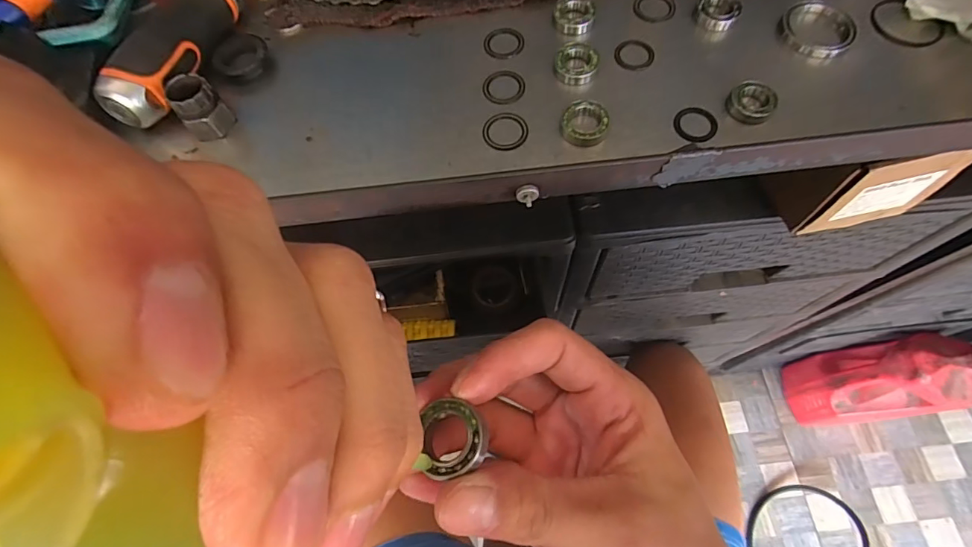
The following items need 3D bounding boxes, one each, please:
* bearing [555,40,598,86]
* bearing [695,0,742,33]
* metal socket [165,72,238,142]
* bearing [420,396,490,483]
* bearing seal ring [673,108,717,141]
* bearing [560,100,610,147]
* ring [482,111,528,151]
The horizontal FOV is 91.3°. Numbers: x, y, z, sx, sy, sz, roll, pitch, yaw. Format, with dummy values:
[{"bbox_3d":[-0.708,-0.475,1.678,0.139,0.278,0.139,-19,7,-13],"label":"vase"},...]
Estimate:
[{"bbox_3d":[0.054,-0.127,0.284,0.024,0.010,0.022,-5,67,0],"label":"bearing"},{"bbox_3d":[0.144,-0.163,0.296,0.025,0.012,0.025,-1,67,2],"label":"bearing"},{"bbox_3d":[-0.163,-0.094,0.274,0.024,0.033,0.025,-1,67,2],"label":"metal socket"},{"bbox_3d":[-0.010,0.053,0.154,0.020,0.006,0.021,-19,63,14],"label":"bearing"},{"bbox_3d":[0.117,-0.084,0.266,0.023,0.004,0.024,-1,67,2],"label":"bearing seal ring"},{"bbox_3d":[0.055,-0.085,0.267,0.026,0.010,0.022,6,67,5],"label":"bearing"},{"bbox_3d":[0.011,-0.081,0.272,0.025,0.004,0.025,-1,67,2],"label":"ring"}]

